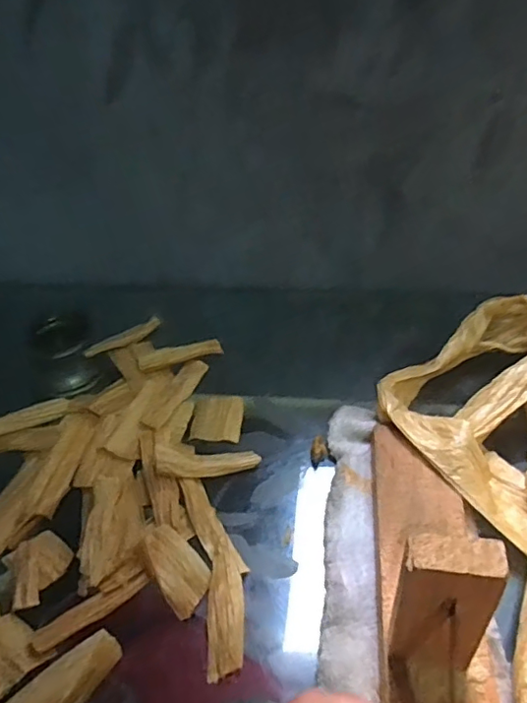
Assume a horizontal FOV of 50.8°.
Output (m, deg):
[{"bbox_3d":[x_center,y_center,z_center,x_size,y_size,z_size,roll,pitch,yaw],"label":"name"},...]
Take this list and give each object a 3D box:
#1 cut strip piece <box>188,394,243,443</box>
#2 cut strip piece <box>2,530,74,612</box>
[{"bbox_3d":[-0.039,0.055,0.467,0.042,0.004,0.051,1,42,1],"label":"cut strip piece"},{"bbox_3d":[-0.150,0.141,0.364,0.042,0.008,0.045,29,49,28],"label":"cut strip piece"}]

